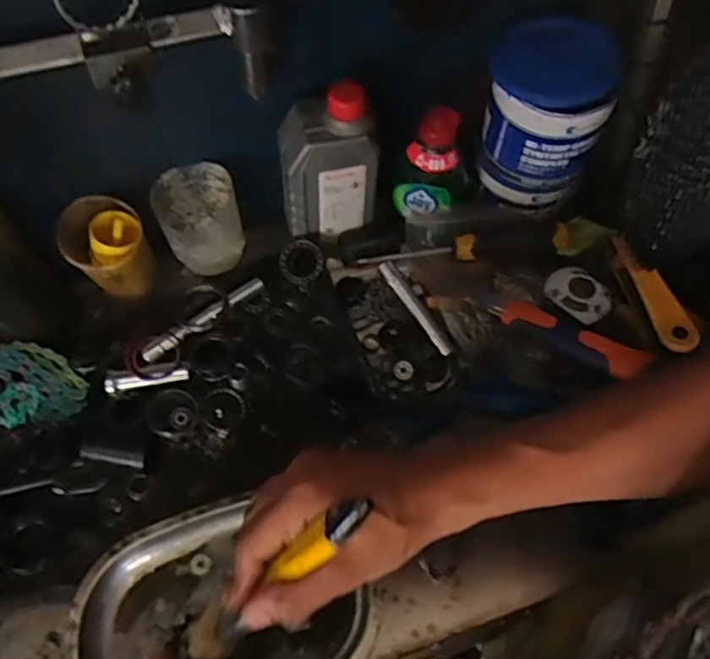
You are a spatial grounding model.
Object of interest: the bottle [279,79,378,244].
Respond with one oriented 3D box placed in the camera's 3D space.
[{"bbox_3d":[-0.023,-0.141,0.592,0.080,0.171,0.048,-7,61,-3],"label":"bottle"}]

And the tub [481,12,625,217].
[{"bbox_3d":[0.162,-0.180,0.579,0.097,0.137,0.089,-1,61,1],"label":"tub"}]

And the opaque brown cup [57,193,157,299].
[{"bbox_3d":[-0.213,-0.068,0.579,0.065,0.074,0.067,-1,61,1],"label":"opaque brown cup"}]

